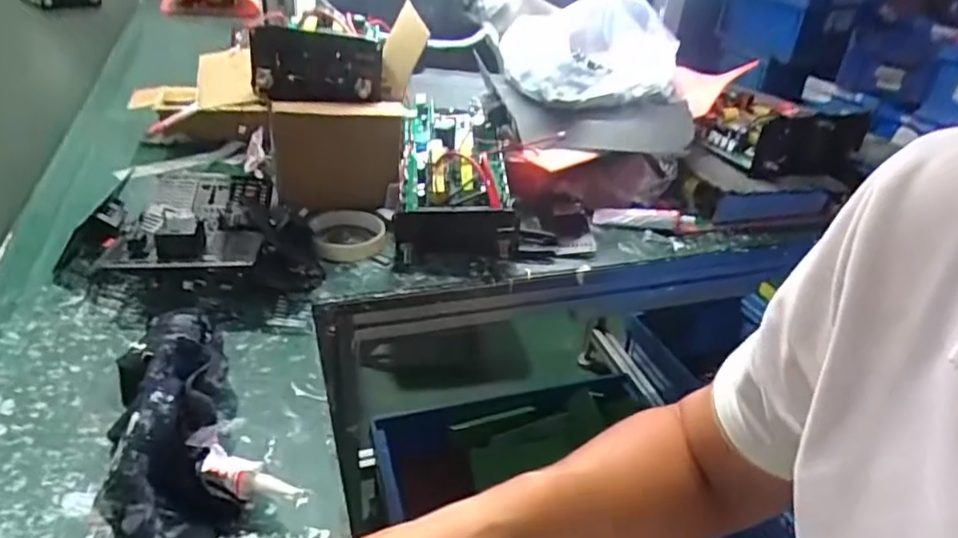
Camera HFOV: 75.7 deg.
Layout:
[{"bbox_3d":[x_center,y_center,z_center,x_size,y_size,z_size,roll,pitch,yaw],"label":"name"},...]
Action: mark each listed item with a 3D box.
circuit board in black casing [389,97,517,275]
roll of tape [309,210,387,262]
[{"bbox_3d":[-0.029,-0.116,0.733,0.125,0.076,0.282,3,47,-7],"label":"circuit board in black casing"},{"bbox_3d":[-0.146,-0.040,0.687,0.081,0.023,0.088,-1,34,-13],"label":"roll of tape"}]

